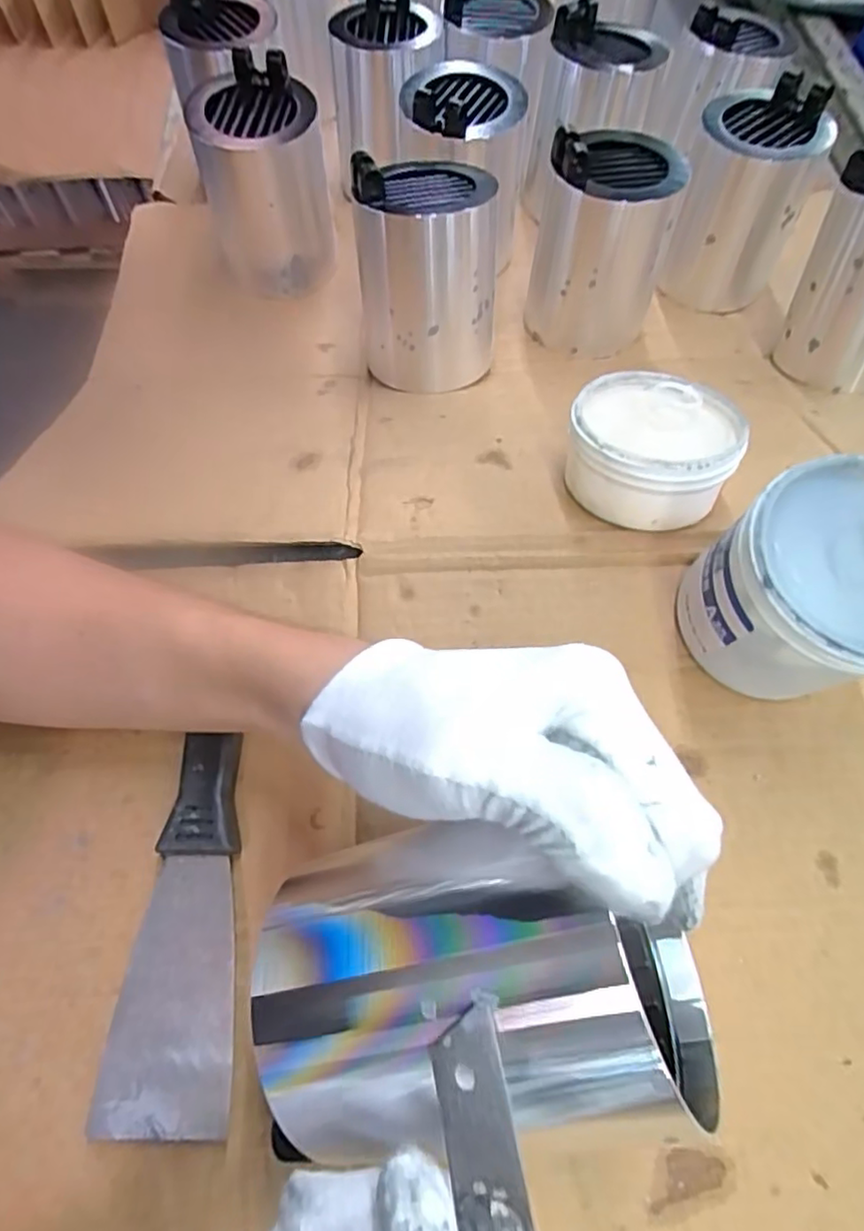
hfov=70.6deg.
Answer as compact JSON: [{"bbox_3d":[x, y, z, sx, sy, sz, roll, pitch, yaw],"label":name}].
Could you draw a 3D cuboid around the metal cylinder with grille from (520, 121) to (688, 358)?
[{"bbox_3d":[0.116,-0.257,0.423,0.089,0.115,0.092,17,66,6],"label":"metal cylinder with grille"}]

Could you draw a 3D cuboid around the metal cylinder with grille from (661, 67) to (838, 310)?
[{"bbox_3d":[0.222,-0.296,0.448,0.087,0.112,0.075,26,67,10],"label":"metal cylinder with grille"}]

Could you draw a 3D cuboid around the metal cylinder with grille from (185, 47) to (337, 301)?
[{"bbox_3d":[-0.122,-0.311,0.449,0.089,0.112,0.087,-11,66,-7],"label":"metal cylinder with grille"}]

